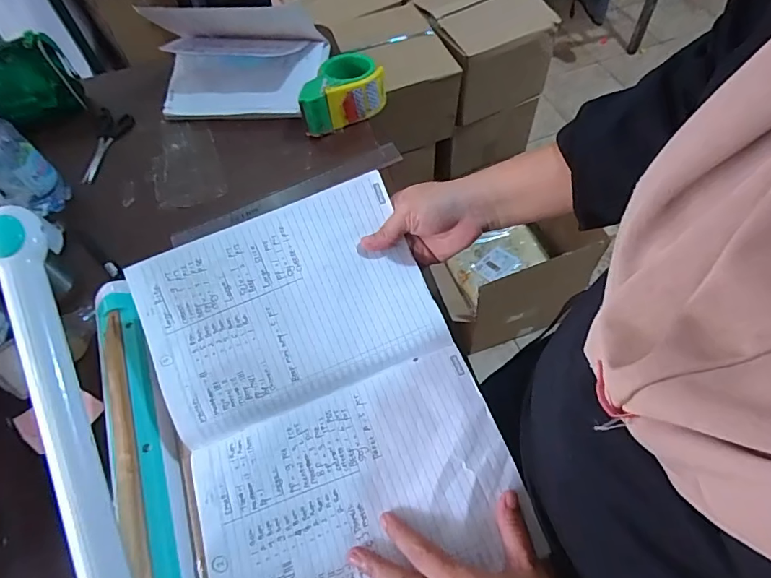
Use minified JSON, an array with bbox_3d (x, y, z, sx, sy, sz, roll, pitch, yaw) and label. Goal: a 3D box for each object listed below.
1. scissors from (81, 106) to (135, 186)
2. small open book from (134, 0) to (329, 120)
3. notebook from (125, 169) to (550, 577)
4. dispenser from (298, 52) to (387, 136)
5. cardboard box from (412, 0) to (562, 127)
[{"bbox_3d":[-0.430,-0.222,0.721,0.054,0.015,0.140,3,63,-2],"label":"scissors"},{"bbox_3d":[-0.231,-0.369,0.714,0.234,0.131,0.155,1,59,5],"label":"small open book"},{"bbox_3d":[-0.054,0.082,0.378,0.240,0.084,0.328,-22,60,-9],"label":"notebook"},{"bbox_3d":[-0.072,-0.295,0.696,0.132,0.057,0.087,-26,60,-11],"label":"dispenser"},{"bbox_3d":[0.196,-0.522,1.007,0.225,0.178,0.223,-29,61,-13],"label":"cardboard box"}]

